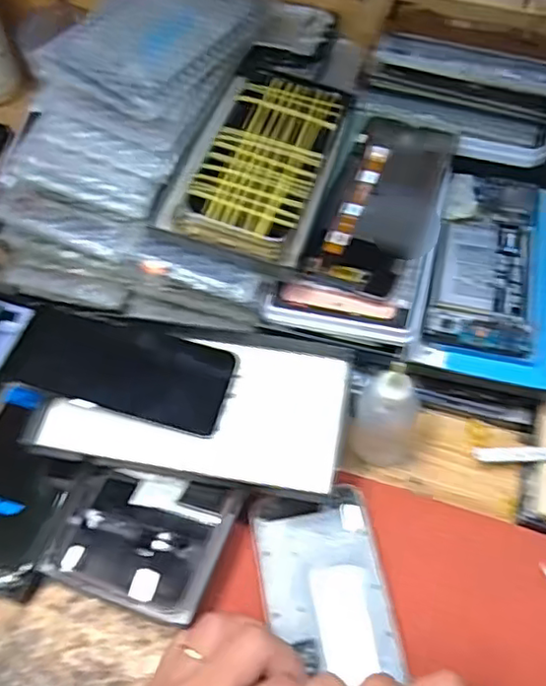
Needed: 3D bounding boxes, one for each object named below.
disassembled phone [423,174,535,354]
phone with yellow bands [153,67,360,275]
[{"bbox_3d":[0.154,-0.062,0.454,0.067,0.012,0.148,12,58,9],"label":"disassembled phone"},{"bbox_3d":[-0.008,-0.129,0.432,0.098,0.012,0.165,17,62,3],"label":"phone with yellow bands"}]

